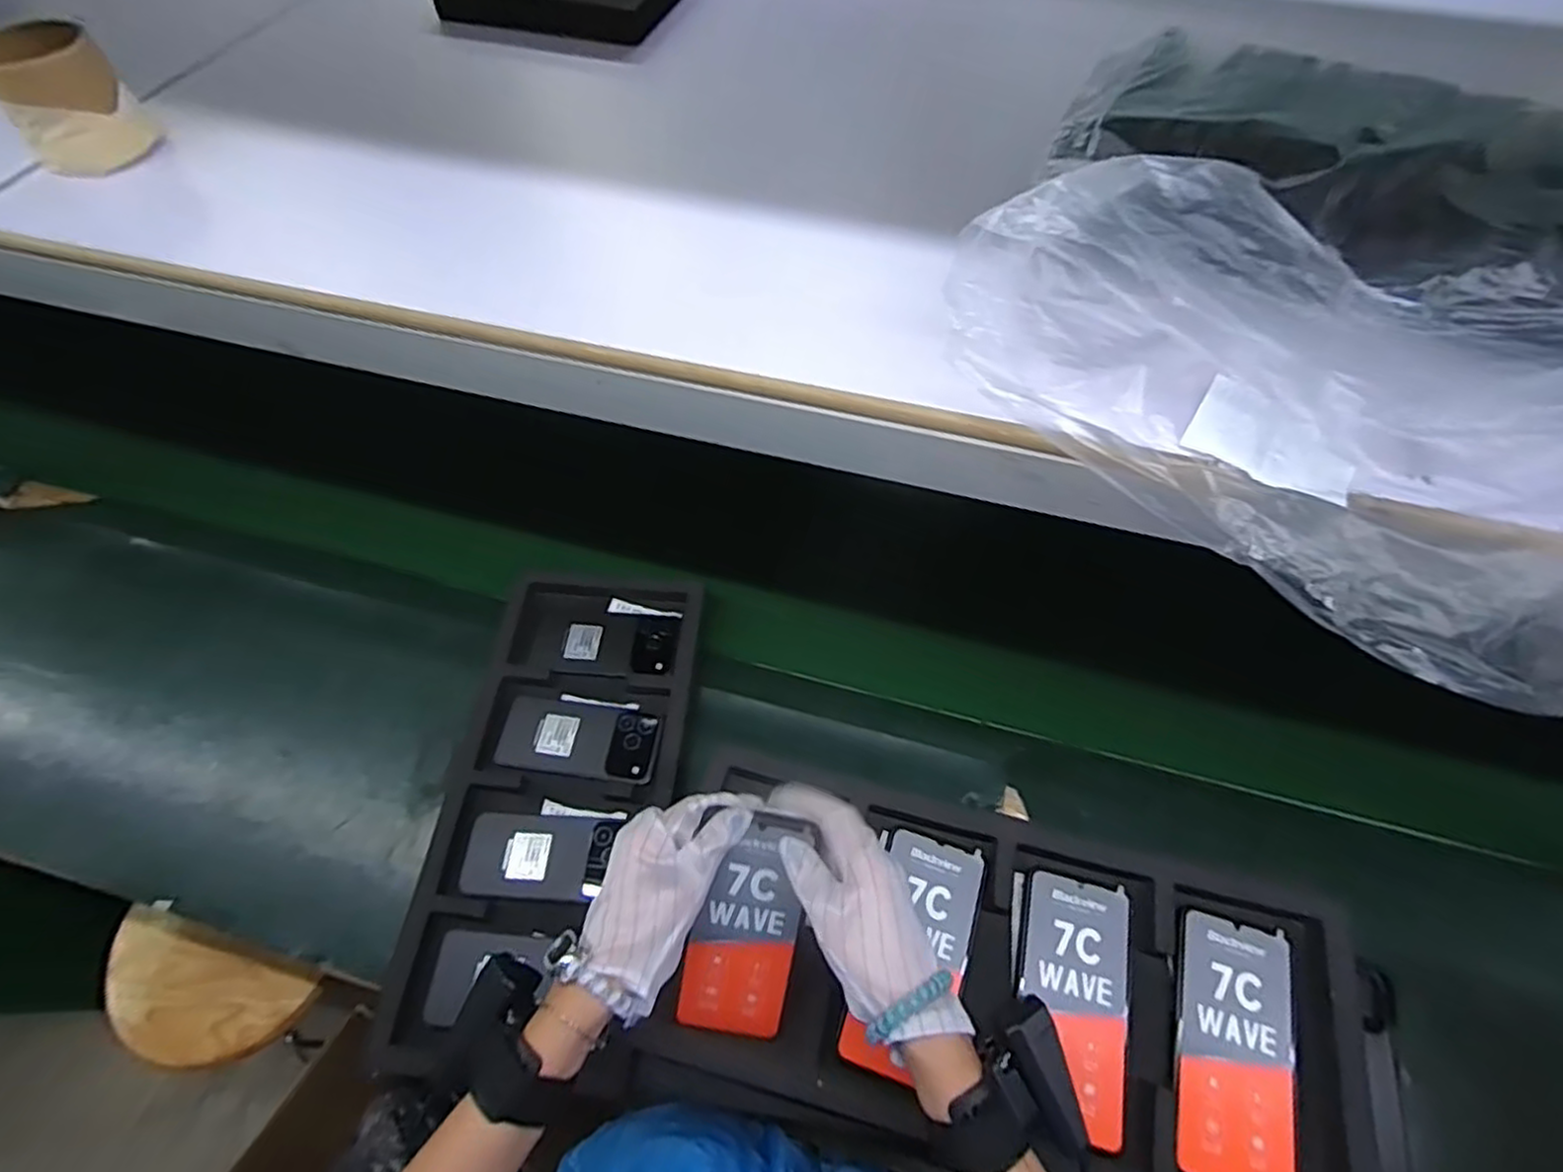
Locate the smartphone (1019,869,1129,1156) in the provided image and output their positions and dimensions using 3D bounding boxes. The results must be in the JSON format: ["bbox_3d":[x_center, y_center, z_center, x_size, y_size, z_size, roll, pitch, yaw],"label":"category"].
[{"bbox_3d":[0.204,0.289,0.498,0.072,0.010,0.155,13,59,8],"label":"smartphone"}]

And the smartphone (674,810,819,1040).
[{"bbox_3d":[-0.024,0.229,0.477,0.070,0.005,0.162,11,102,-1],"label":"smartphone"}]

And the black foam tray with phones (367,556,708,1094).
[{"bbox_3d":[-0.214,0.194,0.699,0.212,0.026,0.477,4,58,2],"label":"black foam tray with phones"}]

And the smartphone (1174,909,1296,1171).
[{"bbox_3d":[0.307,0.313,0.481,0.071,0.012,0.158,17,60,10],"label":"smartphone"}]

